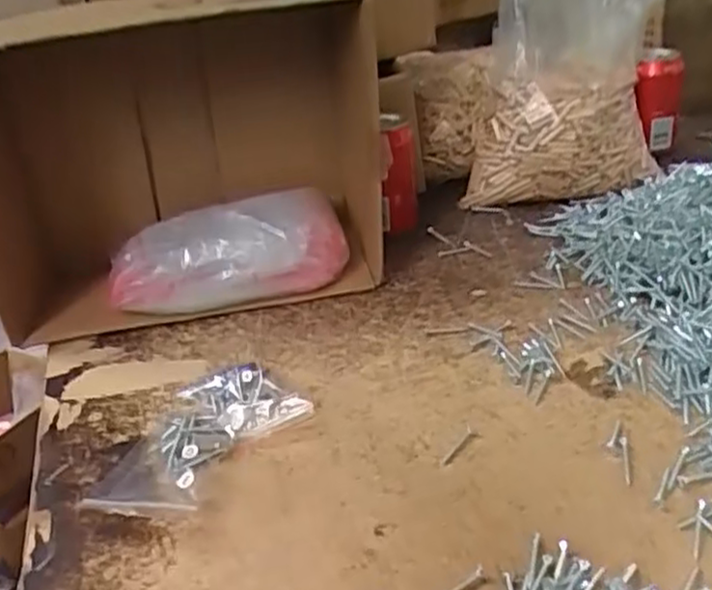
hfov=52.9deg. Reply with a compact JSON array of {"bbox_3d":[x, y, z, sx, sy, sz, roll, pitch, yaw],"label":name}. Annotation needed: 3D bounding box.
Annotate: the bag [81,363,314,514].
[{"bbox_3d":[-0.103,0.093,0.456,0.089,0.023,0.146,13,34,32],"label":"bag"}]

